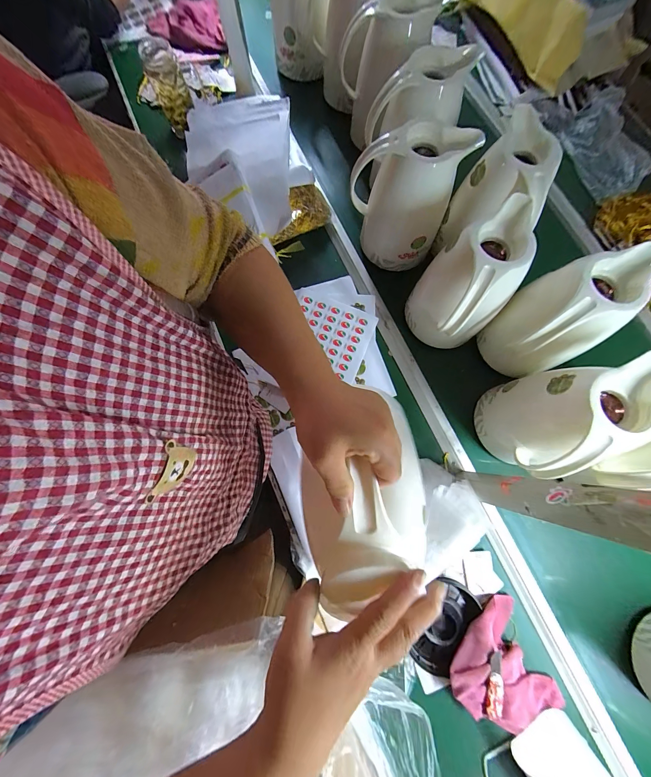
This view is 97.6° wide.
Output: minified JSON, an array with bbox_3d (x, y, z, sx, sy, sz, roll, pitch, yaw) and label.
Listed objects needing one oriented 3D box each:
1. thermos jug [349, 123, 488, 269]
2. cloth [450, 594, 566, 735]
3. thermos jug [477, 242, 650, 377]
[{"bbox_3d":[0.142,-0.360,0.560,0.190,0.217,0.135,21,79,5],"label":"thermos jug"},{"bbox_3d":[0.287,0.468,0.471,0.158,0.040,0.185,-23,79,-4],"label":"cloth"},{"bbox_3d":[0.397,-0.119,0.507,0.179,0.225,0.133,-34,80,-6],"label":"thermos jug"}]

